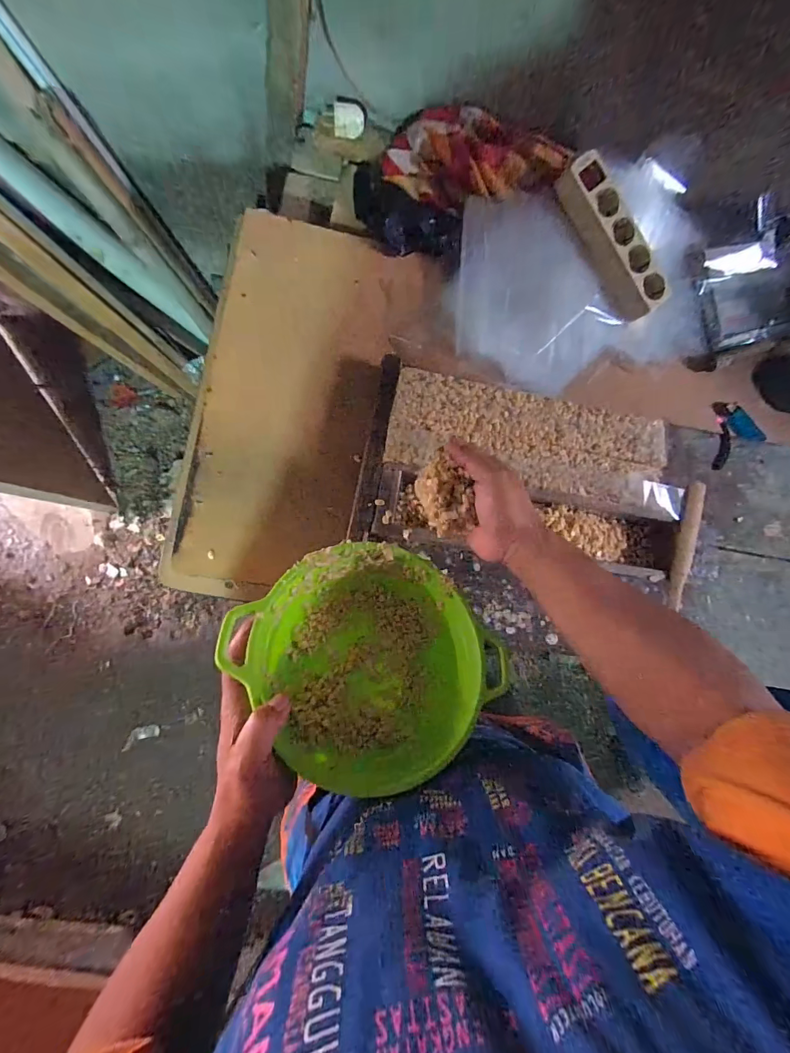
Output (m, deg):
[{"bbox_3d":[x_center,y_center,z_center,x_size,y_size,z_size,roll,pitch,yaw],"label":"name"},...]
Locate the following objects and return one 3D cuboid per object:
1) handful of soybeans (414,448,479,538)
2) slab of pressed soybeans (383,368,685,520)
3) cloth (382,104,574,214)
[{"bbox_3d":[0.049,-0.030,0.408,0.046,0.038,0.084,-12,86,-7],"label":"handful of soybeans"},{"bbox_3d":[0.184,-0.105,0.521,0.378,0.016,0.131,10,83,-5],"label":"slab of pressed soybeans"},{"bbox_3d":[0.114,-0.524,0.581,0.250,0.053,0.126,10,83,-5],"label":"cloth"}]

